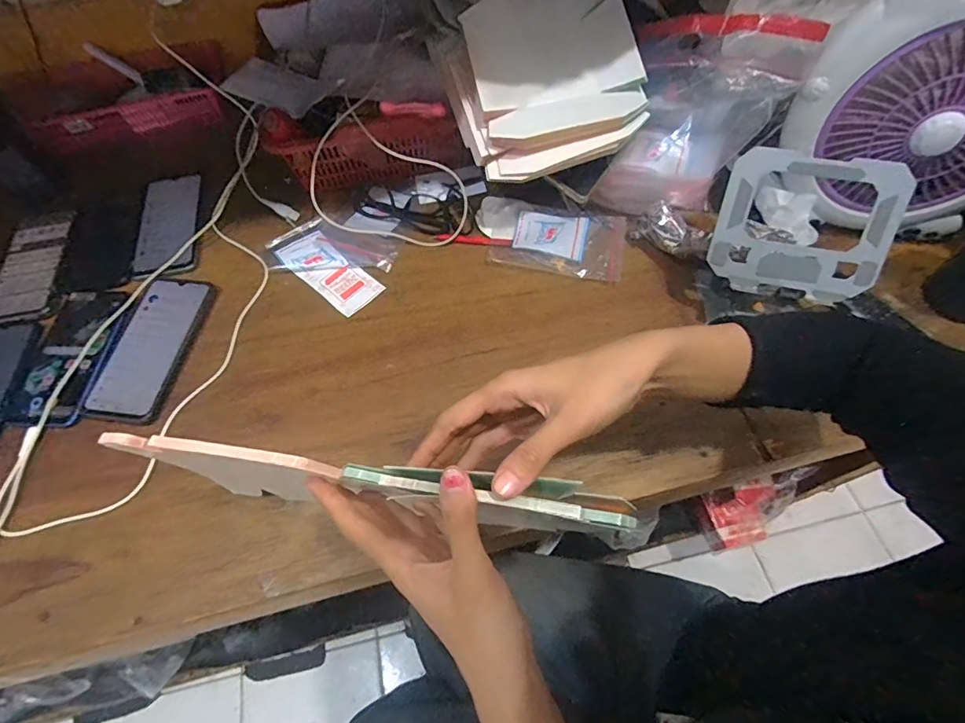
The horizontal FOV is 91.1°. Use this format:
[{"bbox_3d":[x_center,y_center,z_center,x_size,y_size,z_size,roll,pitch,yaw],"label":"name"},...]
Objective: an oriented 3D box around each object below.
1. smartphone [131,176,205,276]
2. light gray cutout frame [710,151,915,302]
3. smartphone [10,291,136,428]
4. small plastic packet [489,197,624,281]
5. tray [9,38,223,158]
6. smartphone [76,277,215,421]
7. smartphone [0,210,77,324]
[{"bbox_3d":[-0.394,-0.171,0.596,0.078,0.008,0.159,-10,61,-4],"label":"smartphone"},{"bbox_3d":[0.298,-0.122,0.437,0.150,0.012,0.124,11,110,8],"label":"light gray cutout frame"},{"bbox_3d":[-0.440,-0.009,0.509,0.082,0.009,0.162,3,61,4],"label":"smartphone"},{"bbox_3d":[0.092,-0.148,0.560,0.147,0.014,0.093,12,62,9],"label":"small plastic packet"},{"bbox_3d":[-0.471,-0.348,0.630,0.263,0.057,0.092,-21,64,-10],"label":"tray"},{"bbox_3d":[-0.356,-0.019,0.509,0.079,0.006,0.171,6,61,6],"label":"smartphone"},{"bbox_3d":[-0.542,-0.113,0.565,0.082,0.012,0.161,-11,61,-4],"label":"smartphone"}]

